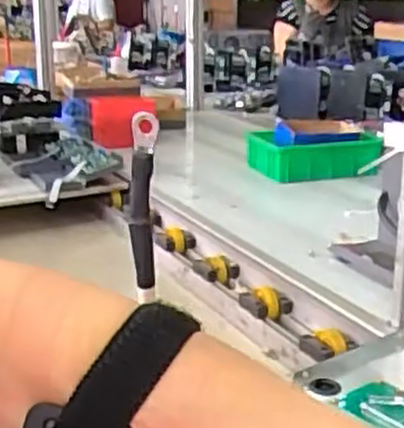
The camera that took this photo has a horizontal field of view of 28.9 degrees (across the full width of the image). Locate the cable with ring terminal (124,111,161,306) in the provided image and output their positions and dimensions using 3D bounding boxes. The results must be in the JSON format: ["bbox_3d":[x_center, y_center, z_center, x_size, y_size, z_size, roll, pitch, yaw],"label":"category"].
[{"bbox_3d":[-0.025,-0.004,0.330,0.014,0.074,0.013,7,18,24],"label":"cable with ring terminal"}]

